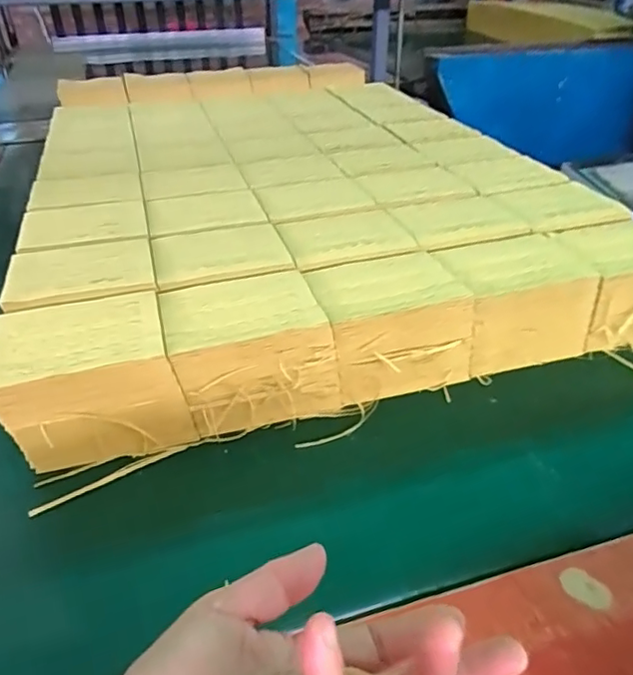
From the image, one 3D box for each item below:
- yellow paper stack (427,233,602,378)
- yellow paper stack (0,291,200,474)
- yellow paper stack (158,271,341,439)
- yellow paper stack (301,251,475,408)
[{"bbox_3d":[0.244,-0.045,0.705,0.192,0.114,0.120,-11,37,-14],"label":"yellow paper stack"},{"bbox_3d":[-0.226,0.045,0.575,0.166,0.121,0.121,-10,36,-14],"label":"yellow paper stack"},{"bbox_3d":[-0.075,0.016,0.622,0.166,0.122,0.121,-10,36,-13],"label":"yellow paper stack"},{"bbox_3d":[0.079,-0.012,0.659,0.165,0.120,0.126,-12,37,-16],"label":"yellow paper stack"}]

